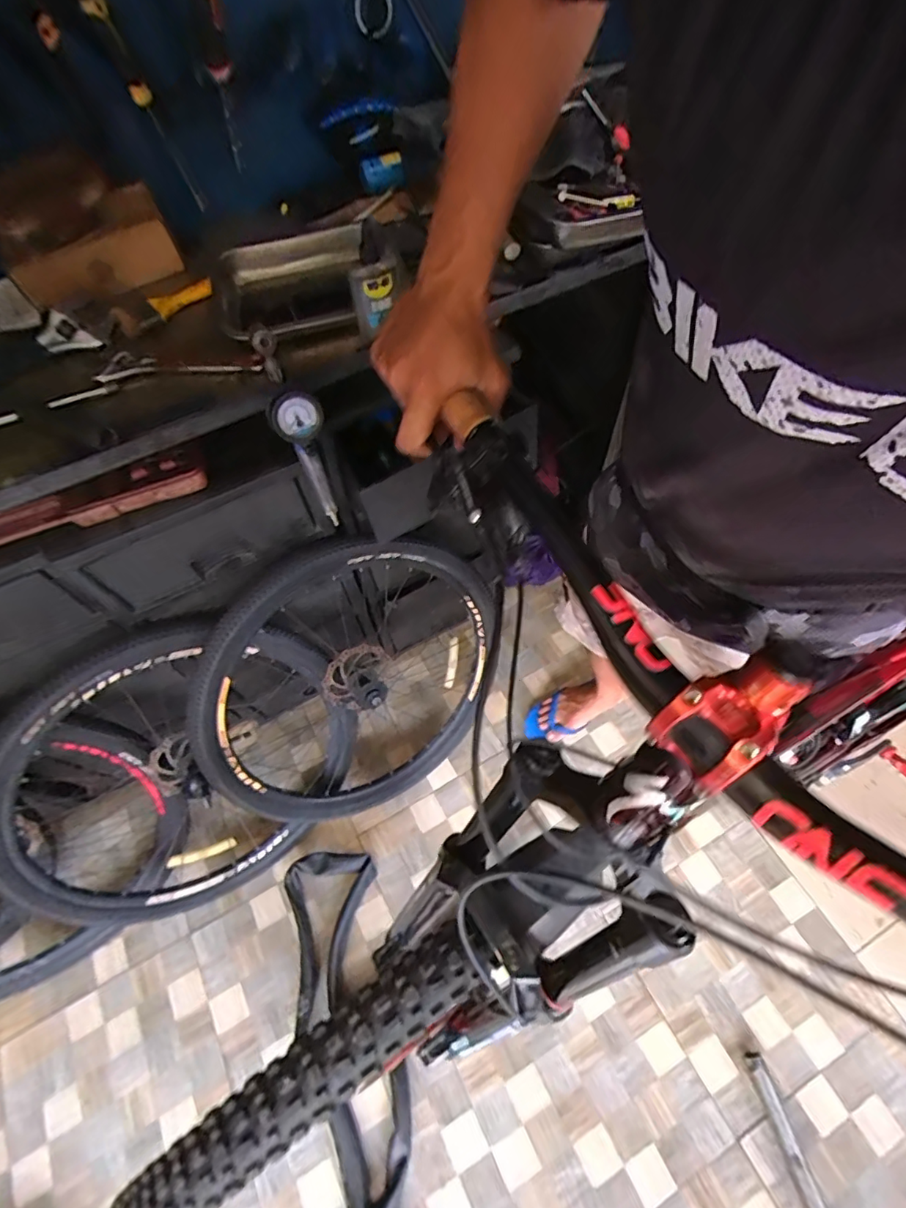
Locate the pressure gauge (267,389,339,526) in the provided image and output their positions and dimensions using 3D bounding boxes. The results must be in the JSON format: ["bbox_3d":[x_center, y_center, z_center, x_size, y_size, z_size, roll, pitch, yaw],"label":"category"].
[{"bbox_3d":[-0.183,-0.188,0.687,0.031,0.199,0.055,33,67,18],"label":"pressure gauge"}]

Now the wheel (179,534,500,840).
[{"bbox_3d":[-0.164,0.176,1.042,0.645,0.648,0.138,-35,40,-14],"label":"wheel"}]

